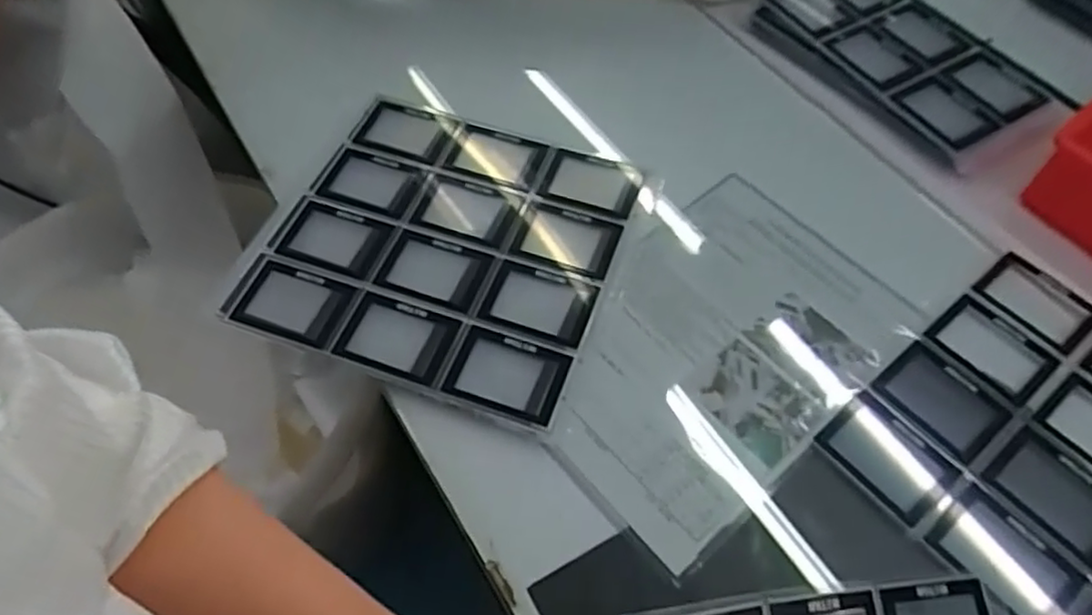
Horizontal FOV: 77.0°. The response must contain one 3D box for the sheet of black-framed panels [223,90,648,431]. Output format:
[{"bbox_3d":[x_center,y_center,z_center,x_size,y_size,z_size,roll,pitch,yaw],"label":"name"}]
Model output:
[{"bbox_3d":[-0.089,-0.057,0.589,0.288,0.024,0.260,17,62,12],"label":"sheet of black-framed panels"}]

